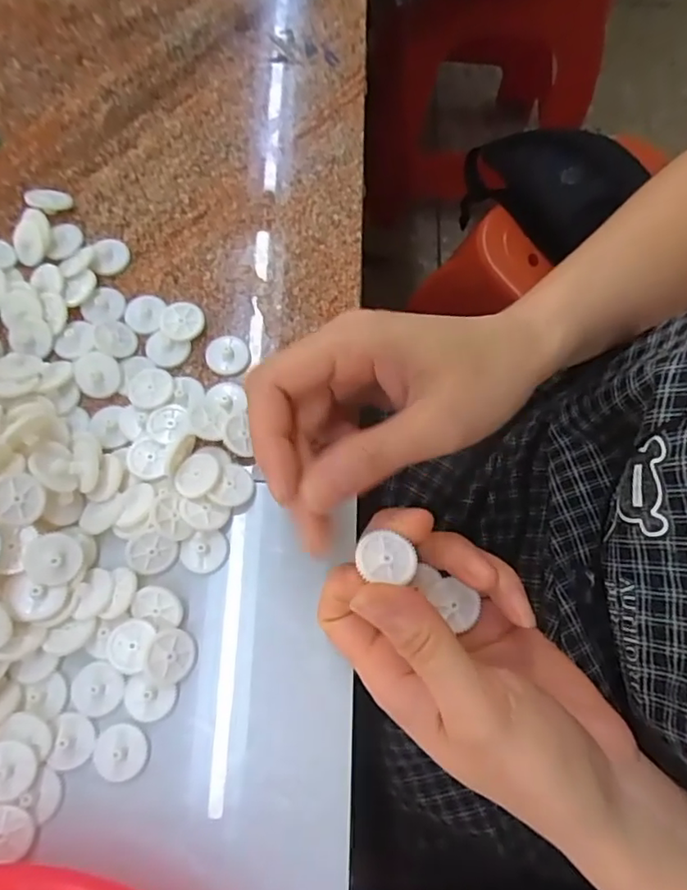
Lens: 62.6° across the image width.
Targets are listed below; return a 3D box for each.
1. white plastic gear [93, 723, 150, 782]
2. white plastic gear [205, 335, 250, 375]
[{"bbox_3d":[-0.091,0.125,0.230,0.022,0.004,0.020,1,71,-2],"label":"white plastic gear"},{"bbox_3d":[-0.059,-0.047,0.287,0.022,0.004,0.020,1,71,-2],"label":"white plastic gear"}]

